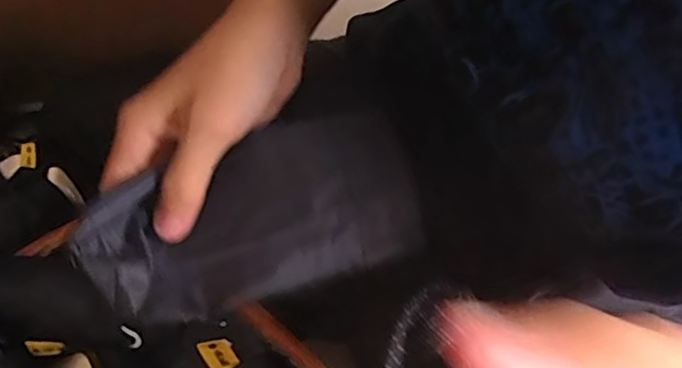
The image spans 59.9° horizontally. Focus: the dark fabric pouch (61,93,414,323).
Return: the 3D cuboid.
[{"bbox_3d":[-0.040,0.016,0.285,0.153,0.030,0.074,-20,74,-17],"label":"dark fabric pouch"}]

